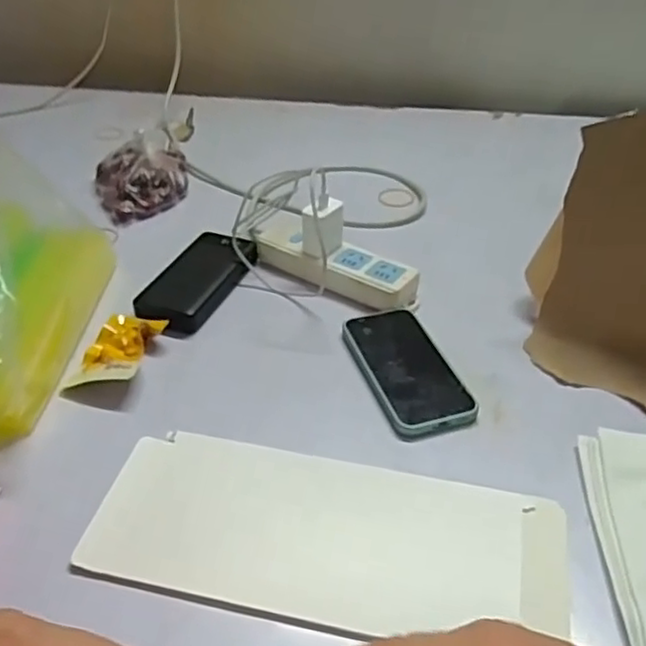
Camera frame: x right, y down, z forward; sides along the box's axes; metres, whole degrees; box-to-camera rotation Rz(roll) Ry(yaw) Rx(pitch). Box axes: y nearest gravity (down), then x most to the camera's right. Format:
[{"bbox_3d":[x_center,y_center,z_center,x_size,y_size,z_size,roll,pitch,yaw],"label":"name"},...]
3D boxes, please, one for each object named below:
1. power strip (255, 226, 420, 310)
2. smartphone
[{"bbox_3d":[0.012,-0.066,0.757,0.192,0.027,0.062,25,45,29],"label":"power strip"},{"bbox_3d":[0.076,0.042,0.642,0.079,0.014,0.162,-12,40,-15],"label":"smartphone"}]

